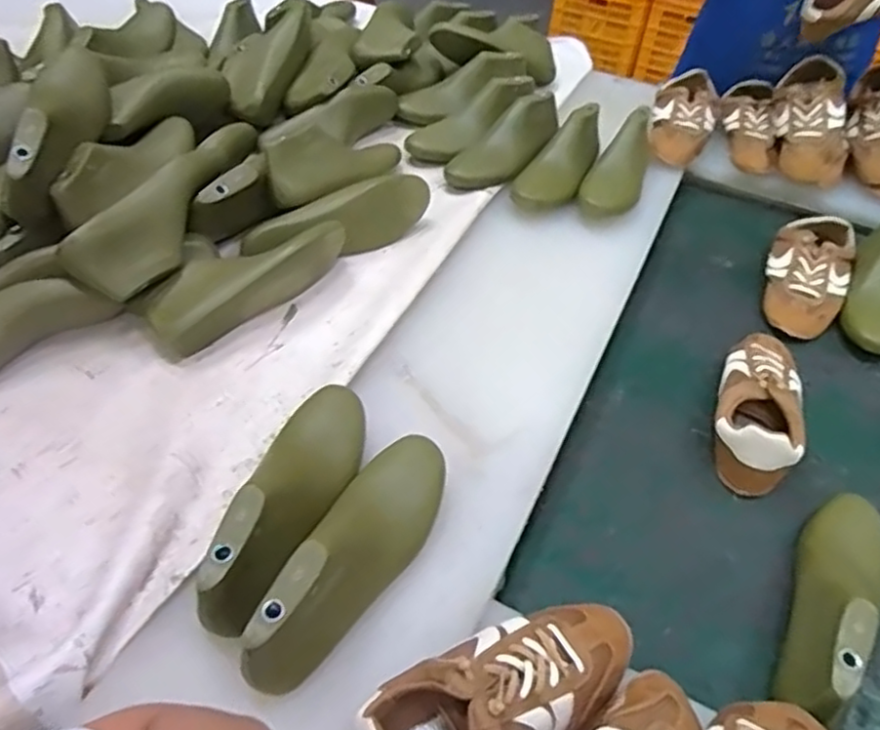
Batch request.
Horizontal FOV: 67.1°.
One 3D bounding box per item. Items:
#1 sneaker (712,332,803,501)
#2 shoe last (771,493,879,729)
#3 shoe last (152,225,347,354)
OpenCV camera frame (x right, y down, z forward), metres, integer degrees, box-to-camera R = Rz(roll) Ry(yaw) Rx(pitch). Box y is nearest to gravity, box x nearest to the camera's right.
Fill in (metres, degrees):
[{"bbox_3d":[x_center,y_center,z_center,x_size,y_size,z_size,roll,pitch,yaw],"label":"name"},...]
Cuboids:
[{"bbox_3d":[0.364,0.040,0.768,0.090,0.072,0.237,17,49,12],"label":"sneaker"},{"bbox_3d":[0.356,0.202,0.600,0.078,0.096,0.249,34,55,25],"label":"shoe last"},{"bbox_3d":[-0.219,-0.107,0.774,0.246,0.067,0.079,-32,57,-28],"label":"shoe last"}]

